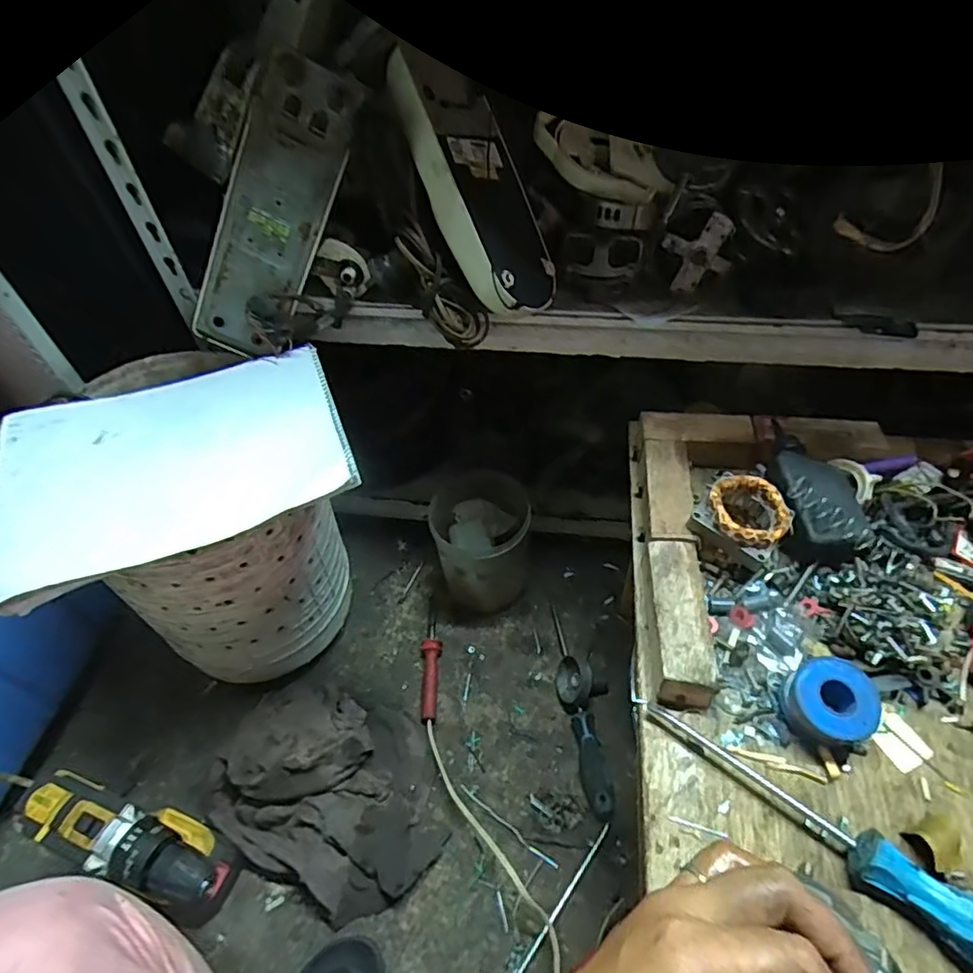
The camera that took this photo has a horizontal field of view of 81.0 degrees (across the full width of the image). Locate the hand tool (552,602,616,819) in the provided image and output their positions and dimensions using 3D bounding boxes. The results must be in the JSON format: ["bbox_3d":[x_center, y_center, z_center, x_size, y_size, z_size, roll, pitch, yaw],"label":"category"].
[{"bbox_3d":[0.124,0.273,0.731,0.059,0.063,0.264,-1,49,3],"label":"hand tool"}]

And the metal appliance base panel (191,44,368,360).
[{"bbox_3d":[-0.210,-0.259,0.562,0.089,0.286,0.024,22,25,-19],"label":"metal appliance base panel"}]

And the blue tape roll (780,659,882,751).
[{"bbox_3d":[0.241,0.152,0.401,0.053,0.038,0.051,-2,49,2],"label":"blue tape roll"}]

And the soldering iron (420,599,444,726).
[{"bbox_3d":[-0.078,0.239,0.799,0.029,0.023,0.182,-1,49,3],"label":"soldering iron"}]

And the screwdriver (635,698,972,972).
[{"bbox_3d":[0.214,0.213,0.359,0.253,0.030,0.033,32,59,28],"label":"screwdriver"}]

